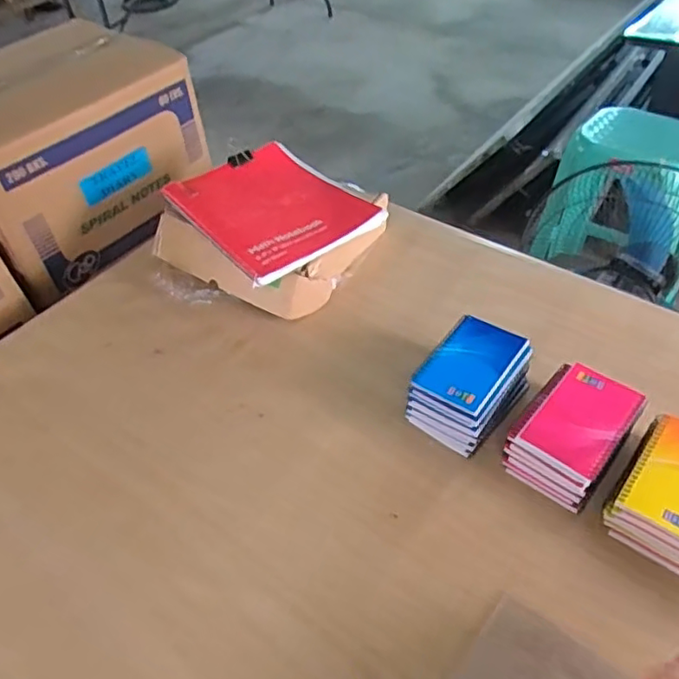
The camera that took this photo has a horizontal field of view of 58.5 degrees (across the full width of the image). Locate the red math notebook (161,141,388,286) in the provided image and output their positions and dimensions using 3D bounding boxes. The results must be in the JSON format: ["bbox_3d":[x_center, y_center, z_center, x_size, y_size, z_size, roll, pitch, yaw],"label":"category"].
[{"bbox_3d":[-0.102,-0.197,0.883,0.210,0.022,0.280,-31,52,-22],"label":"red math notebook"}]

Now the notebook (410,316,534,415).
[{"bbox_3d":[0.147,0.025,0.687,0.083,0.009,0.125,28,55,26],"label":"notebook"}]

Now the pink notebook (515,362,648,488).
[{"bbox_3d":[0.255,0.084,0.634,0.082,0.016,0.126,31,56,28],"label":"pink notebook"}]

